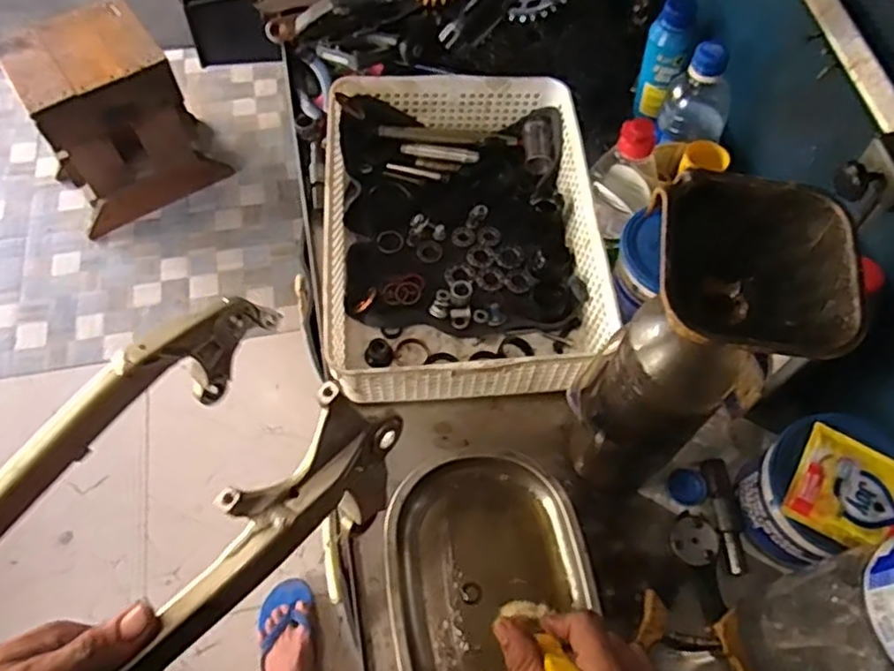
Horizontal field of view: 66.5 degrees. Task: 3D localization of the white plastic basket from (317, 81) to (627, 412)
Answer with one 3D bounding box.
[{"bbox_3d":[0.012,-0.102,0.660,0.246,0.079,0.329,-3,62,-3],"label":"white plastic basket"}]

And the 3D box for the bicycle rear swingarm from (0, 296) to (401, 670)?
[{"bbox_3d":[-0.239,0.144,0.380,0.425,0.108,0.178,-37,73,-18],"label":"bicycle rear swingarm"}]

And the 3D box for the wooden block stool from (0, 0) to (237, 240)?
[{"bbox_3d":[-0.806,-0.525,1.653,0.360,0.416,0.253,-33,67,-17],"label":"wooden block stool"}]

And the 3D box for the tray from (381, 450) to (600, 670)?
[{"bbox_3d":[0.033,0.203,0.540,0.156,0.032,0.216,-7,62,-5],"label":"tray"}]

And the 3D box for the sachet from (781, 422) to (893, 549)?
[{"bbox_3d":[0.300,0.117,0.490,0.093,0.014,0.077,29,65,13],"label":"sachet"}]

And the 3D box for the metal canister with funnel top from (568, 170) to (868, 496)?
[{"bbox_3d":[0.140,0.027,0.457,0.097,0.301,0.100,13,62,5],"label":"metal canister with funnel top"}]

